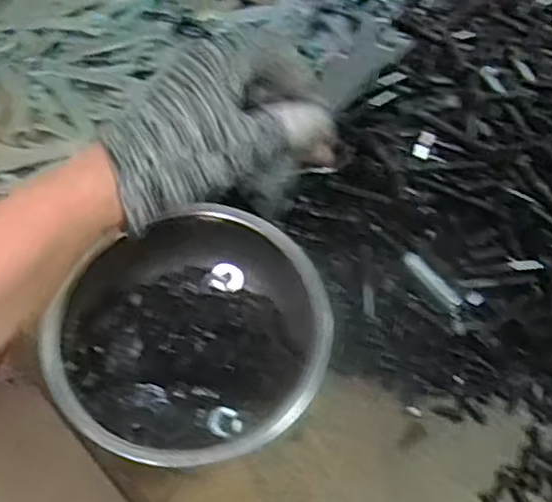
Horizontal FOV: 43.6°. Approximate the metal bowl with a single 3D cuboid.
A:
[{"bbox_3d":[-0.052,0.049,0.454,0.165,0.080,0.179,1,57,-2],"label":"metal bowl"}]

